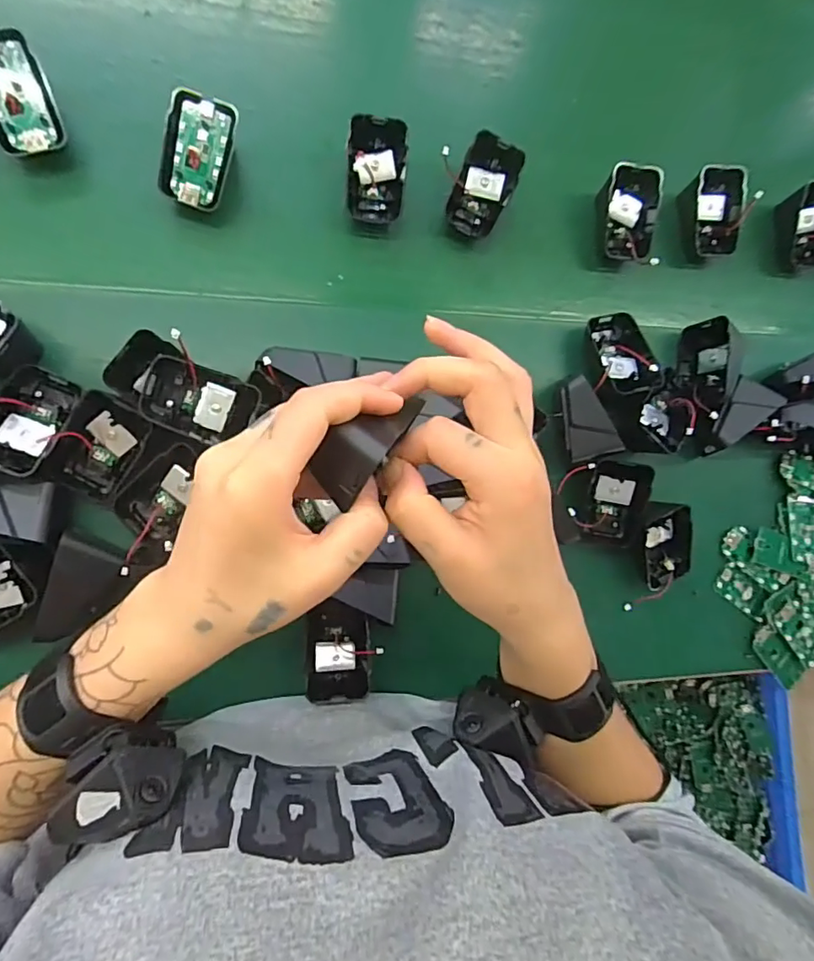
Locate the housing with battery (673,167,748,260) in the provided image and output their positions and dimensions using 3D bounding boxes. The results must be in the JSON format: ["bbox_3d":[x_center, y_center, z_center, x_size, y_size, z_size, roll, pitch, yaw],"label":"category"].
[{"bbox_3d":[0.263,-0.228,0.464,0.047,0.038,0.066,-2,88,-11],"label":"housing with battery"}]

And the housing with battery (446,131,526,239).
[{"bbox_3d":[0.059,-0.224,0.420,0.051,0.043,0.064,25,84,-9],"label":"housing with battery"}]

